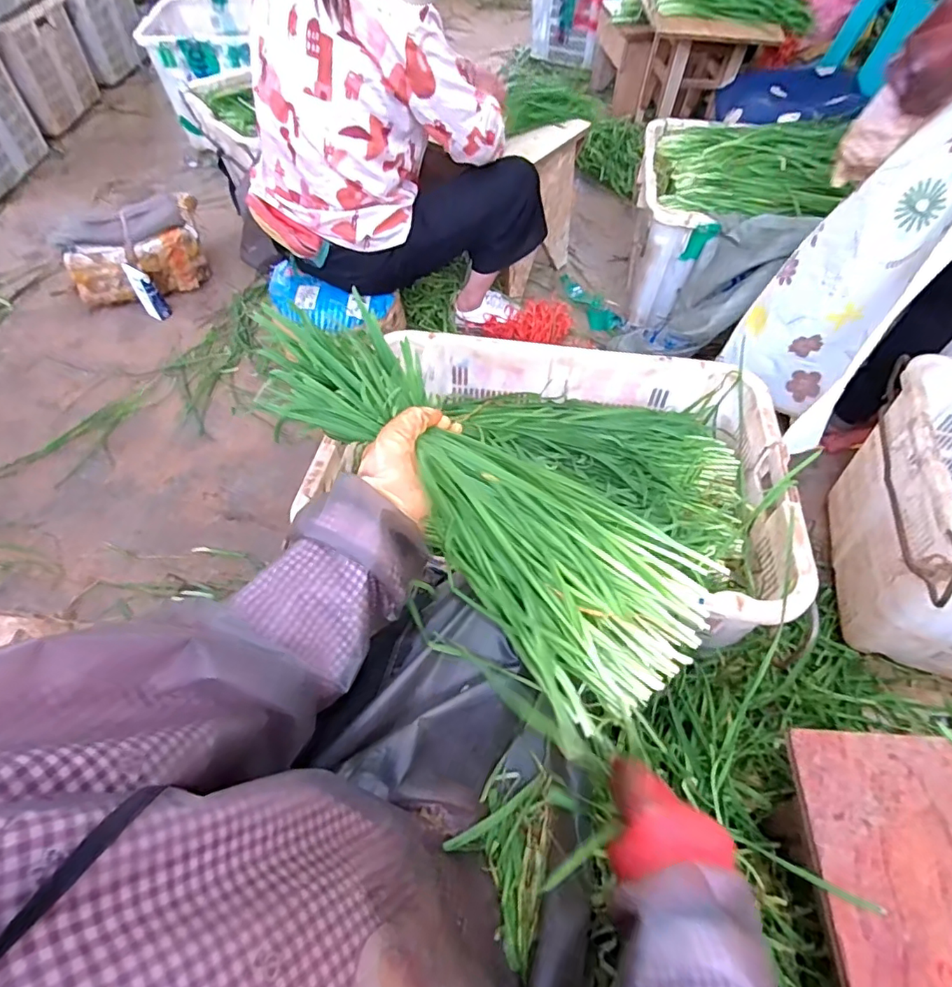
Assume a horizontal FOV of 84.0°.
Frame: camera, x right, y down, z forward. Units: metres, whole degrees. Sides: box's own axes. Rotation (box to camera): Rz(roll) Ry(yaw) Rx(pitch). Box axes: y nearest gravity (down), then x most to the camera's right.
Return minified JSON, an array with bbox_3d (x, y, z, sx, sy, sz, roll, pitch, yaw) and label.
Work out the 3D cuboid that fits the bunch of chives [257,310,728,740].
[{"bbox_3d":[0.000,-0.002,0.484,0.442,0.064,0.168,40,64,8],"label":"bunch of chives"}]

